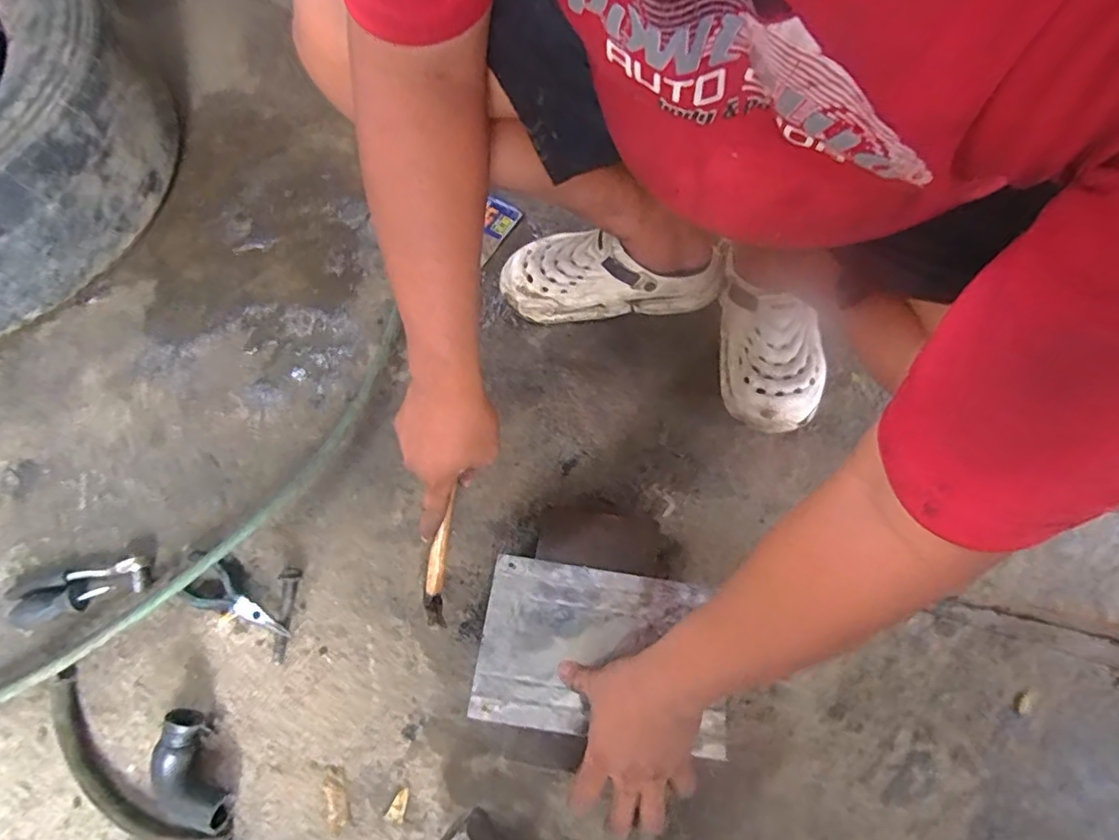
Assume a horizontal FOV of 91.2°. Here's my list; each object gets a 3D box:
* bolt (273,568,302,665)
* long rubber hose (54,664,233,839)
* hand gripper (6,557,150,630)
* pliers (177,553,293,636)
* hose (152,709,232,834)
[{"bbox_3d":[-0.308,0.219,0.614,0.021,0.021,0.099,2,68,-1],"label":"bolt"},{"bbox_3d":[-0.441,0.360,0.556,0.253,0.023,0.059,34,71,10],"label":"long rubber hose"},{"bbox_3d":[-0.542,0.194,0.616,0.143,0.033,0.055,-13,70,-7],"label":"hand gripper"},{"bbox_3d":[-0.367,0.200,0.621,0.146,0.023,0.053,21,69,6],"label":"pliers"},{"bbox_3d":[-0.378,0.360,0.555,0.061,0.041,0.122,-24,71,-11],"label":"hose"}]

